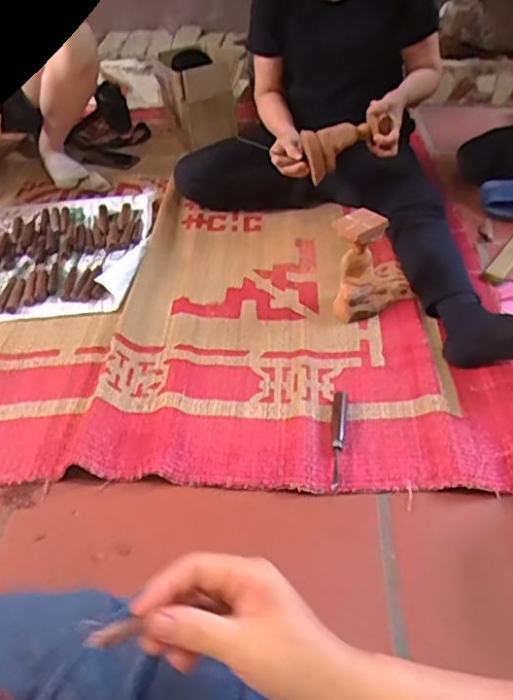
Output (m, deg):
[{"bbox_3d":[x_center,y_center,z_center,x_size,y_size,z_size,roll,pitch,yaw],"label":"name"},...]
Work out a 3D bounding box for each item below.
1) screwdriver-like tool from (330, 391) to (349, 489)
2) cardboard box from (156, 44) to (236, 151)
[{"bbox_3d":[0.122,0.129,0.840,0.022,0.021,0.177,7,43,7],"label":"screwdriver-like tool"},{"bbox_3d":[-0.172,-0.741,1.640,0.198,0.226,0.172,-10,43,-12],"label":"cardboard box"}]

